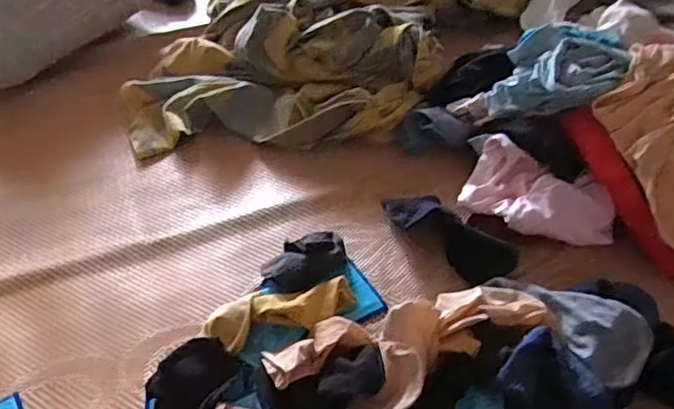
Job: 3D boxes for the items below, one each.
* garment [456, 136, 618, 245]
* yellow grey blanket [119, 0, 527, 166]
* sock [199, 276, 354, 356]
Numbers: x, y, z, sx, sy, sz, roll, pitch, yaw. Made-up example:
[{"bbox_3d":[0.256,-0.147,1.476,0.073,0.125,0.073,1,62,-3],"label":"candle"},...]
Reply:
[{"bbox_3d":[0.247,-0.009,0.733,0.176,0.049,0.114,16,51,19],"label":"garment"},{"bbox_3d":[0.007,-0.297,0.990,0.697,0.109,0.465,-12,48,-6],"label":"yellow grey blanket"},{"bbox_3d":[-0.063,0.121,0.666,0.165,0.033,0.057,-12,48,-7],"label":"sock"}]

